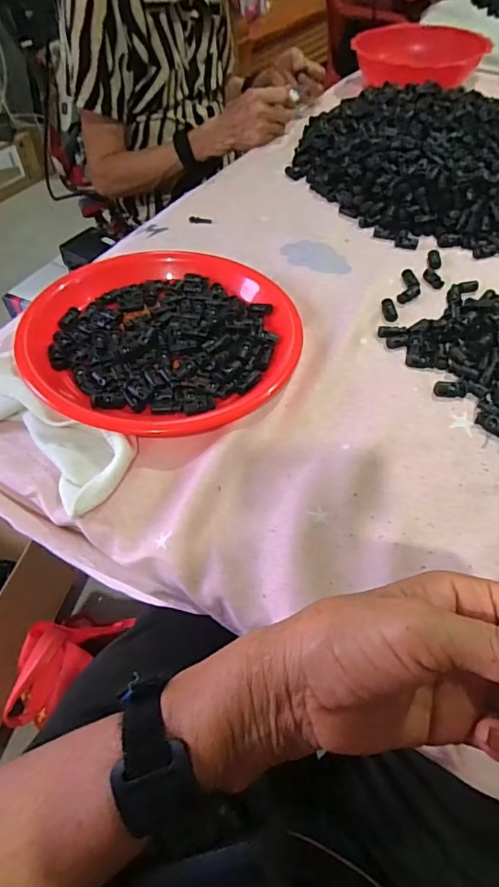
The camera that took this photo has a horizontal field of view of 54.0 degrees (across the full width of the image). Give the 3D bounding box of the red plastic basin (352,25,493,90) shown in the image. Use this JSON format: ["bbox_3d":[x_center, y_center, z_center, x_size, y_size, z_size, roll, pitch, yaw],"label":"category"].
[{"bbox_3d":[0.311,-0.701,0.900,0.232,0.064,0.178,4,55,4],"label":"red plastic basin"}]

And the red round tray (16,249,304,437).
[{"bbox_3d":[-0.085,-0.110,0.483,0.251,0.040,0.238,-1,55,1],"label":"red round tray"}]

